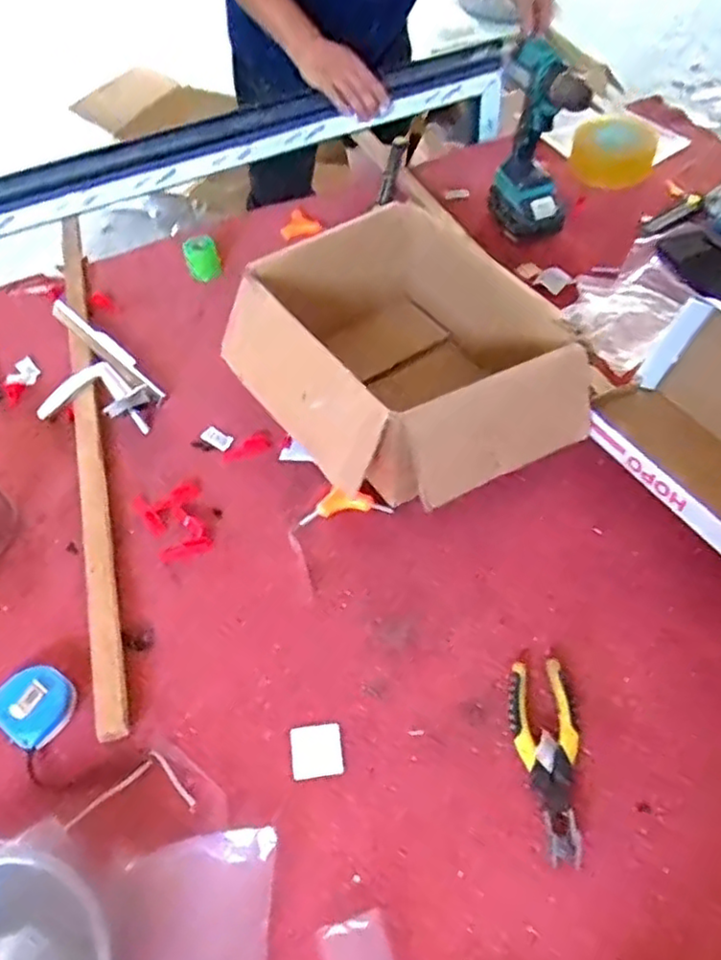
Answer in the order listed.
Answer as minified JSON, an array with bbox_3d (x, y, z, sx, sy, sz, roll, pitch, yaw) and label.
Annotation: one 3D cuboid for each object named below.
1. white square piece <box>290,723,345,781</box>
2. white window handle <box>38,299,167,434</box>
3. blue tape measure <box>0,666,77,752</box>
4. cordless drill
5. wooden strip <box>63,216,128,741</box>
[{"bbox_3d":[-0.039,0.244,0.607,0.046,0.004,0.047,-11,56,-2],"label":"white square piece"},{"bbox_3d":[-0.365,-0.149,0.881,0.143,0.050,0.266,-31,59,-15],"label":"white window handle"},{"bbox_3d":[-0.304,0.211,0.632,0.068,0.030,0.063,31,64,23],"label":"blue tape measure"},{"bbox_3d":[0.235,-0.463,0.928,0.081,0.230,0.159,-5,56,2],"label":"cordless drill"},{"bbox_3d":[-0.354,-0.106,0.864,0.035,0.026,0.880,-17,55,-7],"label":"wooden strip"}]

